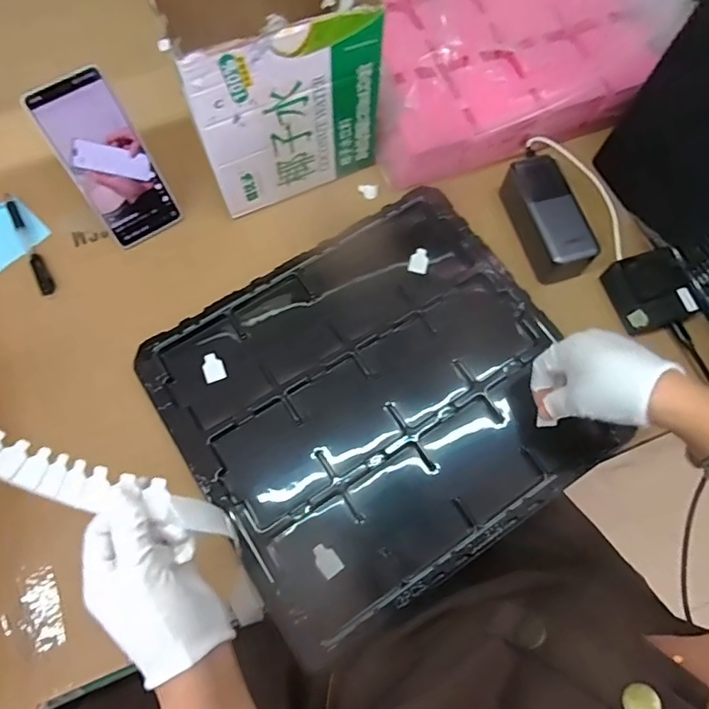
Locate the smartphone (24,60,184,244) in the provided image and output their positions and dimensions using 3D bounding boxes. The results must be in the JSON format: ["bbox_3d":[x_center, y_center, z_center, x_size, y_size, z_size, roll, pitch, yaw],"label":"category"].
[{"bbox_3d":[-0.250,-0.195,0.546,0.076,0.168,0.008,-33,42,-12],"label":"smartphone"}]

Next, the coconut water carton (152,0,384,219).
[{"bbox_3d":[-0.083,-0.285,0.544,0.187,0.205,0.161,-19,73,-9],"label":"coconut water carton"}]

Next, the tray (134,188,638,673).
[{"bbox_3d":[0.023,0.041,0.525,0.363,0.030,0.330,-31,75,-12],"label":"tray"}]

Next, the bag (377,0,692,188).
[{"bbox_3d":[0.180,-0.416,0.638,0.366,0.097,0.367,-12,72,-6],"label":"bag"}]

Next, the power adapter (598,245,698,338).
[{"bbox_3d":[0.316,-0.066,0.567,0.075,0.040,0.079,-16,73,-8],"label":"power adapter"}]

